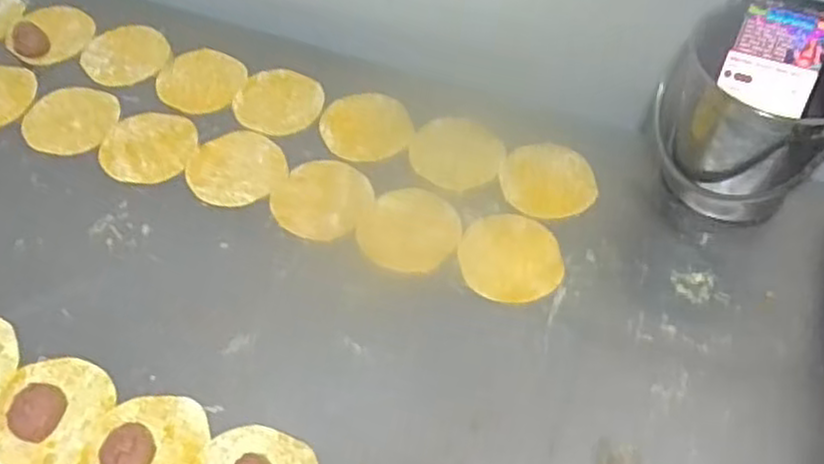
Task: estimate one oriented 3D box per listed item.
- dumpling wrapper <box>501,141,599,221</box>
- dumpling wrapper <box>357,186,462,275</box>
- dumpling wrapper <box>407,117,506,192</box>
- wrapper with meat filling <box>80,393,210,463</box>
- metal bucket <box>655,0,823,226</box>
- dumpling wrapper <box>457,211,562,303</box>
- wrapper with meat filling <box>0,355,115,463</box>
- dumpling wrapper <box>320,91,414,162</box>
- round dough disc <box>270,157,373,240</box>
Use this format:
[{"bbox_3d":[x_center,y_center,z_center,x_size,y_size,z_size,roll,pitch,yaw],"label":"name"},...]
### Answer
[{"bbox_3d":[0.118,-0.044,0.650,0.081,0.005,0.078,2,59,-3],"label":"dumpling wrapper"},{"bbox_3d":[-0.001,-0.003,0.614,0.080,0.004,0.083,1,54,-2],"label":"dumpling wrapper"},{"bbox_3d":[0.040,-0.072,0.666,0.078,0.004,0.084,1,54,-2],"label":"dumpling wrapper"},{"bbox_3d":[-0.178,0.141,0.496,0.077,0.027,0.082,1,54,-2],"label":"wrapper with meat filling"},{"bbox_3d":[0.271,-0.077,0.601,0.133,0.131,0.112,8,54,3],"label":"metal bucket"},{"bbox_3d":[0.079,0.019,0.602,0.078,0.004,0.082,1,54,-2],"label":"dumpling wrapper"},{"bbox_3d":[-0.248,0.124,0.518,0.072,0.014,0.084,8,54,4],"label":"wrapper with meat filling"},{"bbox_3d":[-0.042,-0.097,0.690,0.080,0.006,0.080,-2,57,2],"label":"dumpling wrapper"},{"bbox_3d":[-0.075,-0.028,0.636,0.082,0.004,0.083,-1,51,1],"label":"round dough disc"}]

